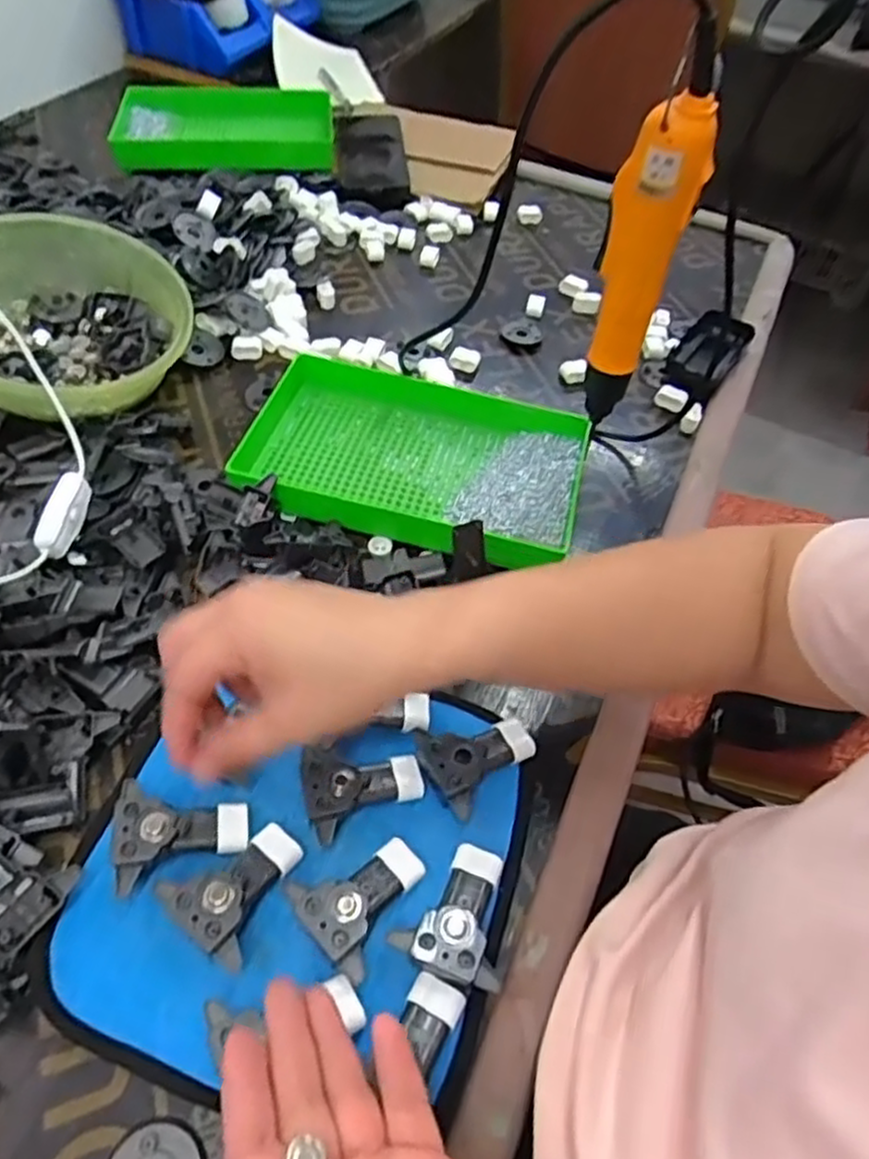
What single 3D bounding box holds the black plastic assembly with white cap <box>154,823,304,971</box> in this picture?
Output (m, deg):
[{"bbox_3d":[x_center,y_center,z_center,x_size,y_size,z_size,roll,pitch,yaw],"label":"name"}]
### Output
[{"bbox_3d":[-0.098,0.150,0.372,0.052,0.020,0.066,31,55,17],"label":"black plastic assembly with white cap"}]

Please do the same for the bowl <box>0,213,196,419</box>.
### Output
[{"bbox_3d":[-0.297,-0.205,0.586,0.185,0.089,0.185,3,52,-4],"label":"bowl"}]

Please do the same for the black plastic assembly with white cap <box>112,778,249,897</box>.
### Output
[{"bbox_3d":[-0.130,0.131,0.382,0.064,0.020,0.052,-1,52,-6],"label":"black plastic assembly with white cap"}]

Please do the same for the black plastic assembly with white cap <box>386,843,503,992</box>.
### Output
[{"bbox_3d":[0.011,0.165,0.371,0.053,0.018,0.066,15,52,6],"label":"black plastic assembly with white cap"}]

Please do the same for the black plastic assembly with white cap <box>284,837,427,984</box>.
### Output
[{"bbox_3d":[-0.034,0.157,0.372,0.064,0.020,0.052,-34,63,-28],"label":"black plastic assembly with white cap"}]

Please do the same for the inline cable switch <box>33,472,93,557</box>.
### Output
[{"bbox_3d":[-0.238,-0.042,0.477,0.020,0.015,0.057,10,67,2],"label":"inline cable switch"}]

